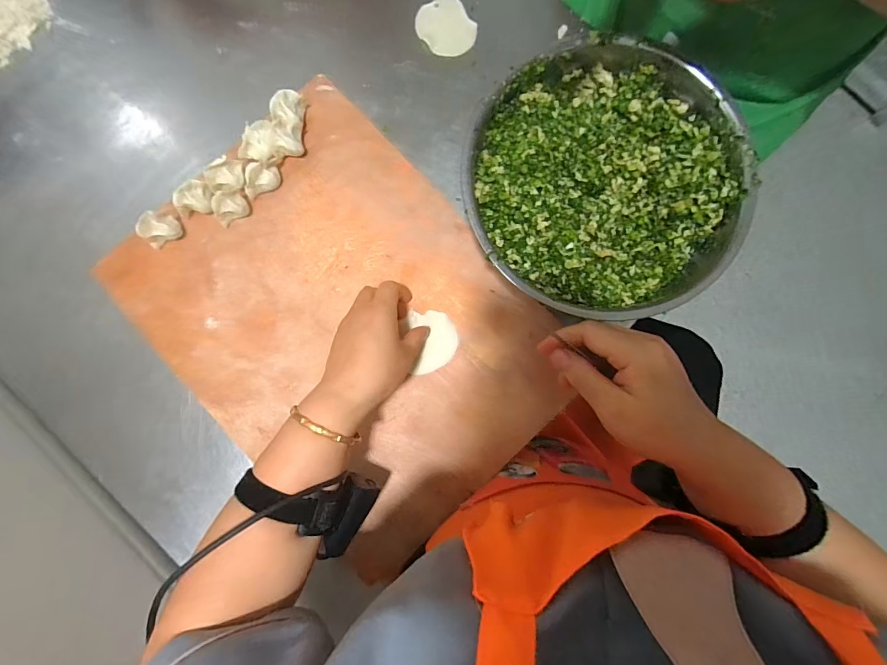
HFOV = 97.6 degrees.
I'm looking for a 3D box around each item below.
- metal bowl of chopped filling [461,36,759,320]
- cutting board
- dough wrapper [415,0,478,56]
[{"bbox_3d":[0.162,-0.157,0.419,0.273,0.080,0.275,0,85,0],"label":"metal bowl of chopped filling"},{"bbox_3d":[-0.104,-0.006,0.443,0.348,0.016,0.454,-43,87,-3],"label":"cutting board"},{"bbox_3d":[0.004,-0.382,0.487,0.059,0.004,0.076,-41,90,12],"label":"dough wrapper"}]

